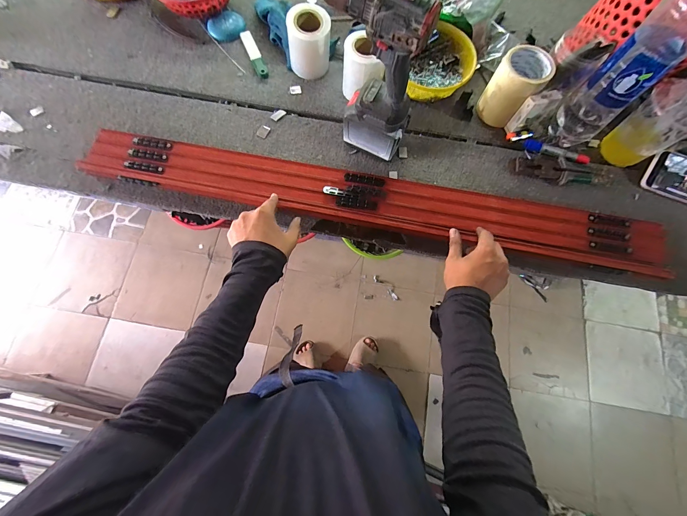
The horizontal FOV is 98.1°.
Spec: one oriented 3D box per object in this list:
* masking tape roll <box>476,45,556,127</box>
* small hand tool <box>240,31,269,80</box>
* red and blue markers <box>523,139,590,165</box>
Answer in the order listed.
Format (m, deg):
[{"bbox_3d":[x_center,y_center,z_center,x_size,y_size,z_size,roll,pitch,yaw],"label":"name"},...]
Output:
[{"bbox_3d":[0.345,-0.344,0.613,0.091,0.119,0.090,1,75,-2],"label":"masking tape roll"},{"bbox_3d":[-0.206,-0.470,0.688,0.027,0.007,0.144,-22,77,-8],"label":"small hand tool"},{"bbox_3d":[0.447,-0.223,0.629,0.129,0.012,0.026,18,75,3],"label":"red and blue markers"}]

